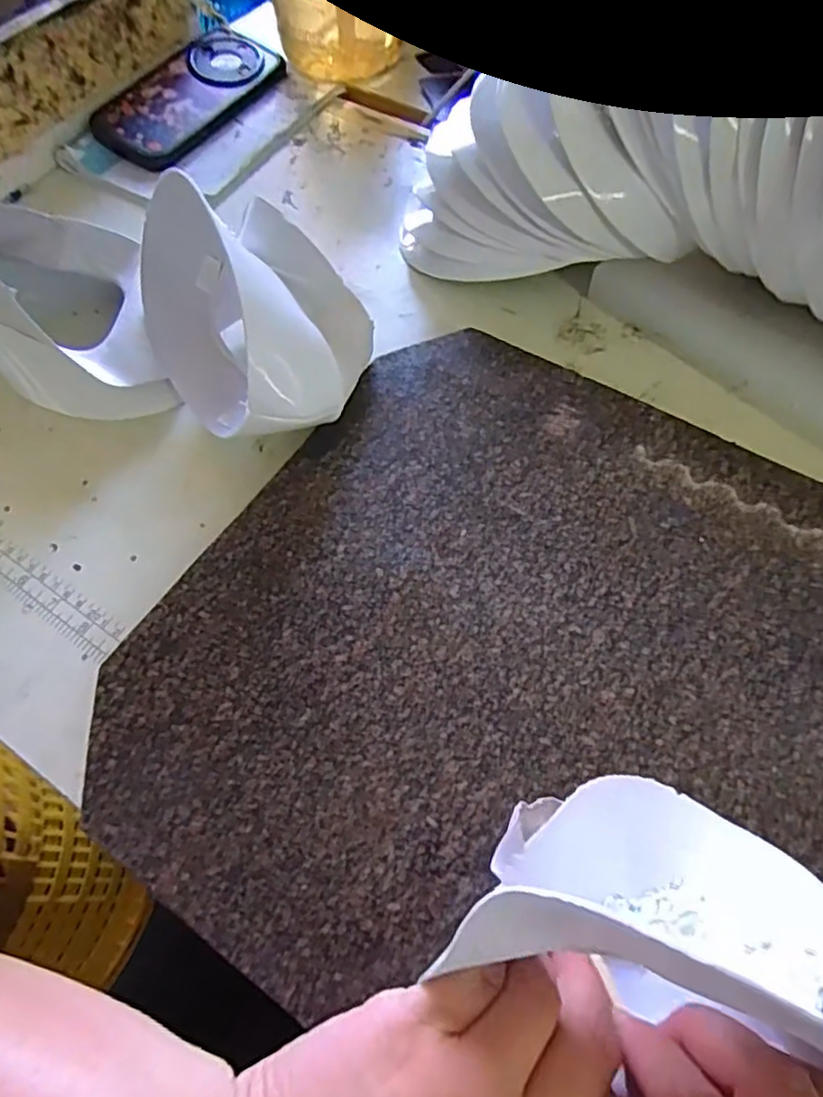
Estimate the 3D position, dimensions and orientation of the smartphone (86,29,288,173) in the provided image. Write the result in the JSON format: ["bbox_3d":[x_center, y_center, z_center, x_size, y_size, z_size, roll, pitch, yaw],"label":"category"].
[{"bbox_3d":[-0.188,-0.383,0.531,0.091,0.019,0.171,28,67,15],"label":"smartphone"}]

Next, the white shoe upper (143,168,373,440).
[{"bbox_3d":[-0.094,-0.139,0.360,0.112,0.079,0.154,-27,65,-11],"label":"white shoe upper"}]

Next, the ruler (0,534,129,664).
[{"bbox_3d":[-0.247,-0.003,0.359,0.220,0.004,0.022,31,68,17],"label":"ruler"}]

